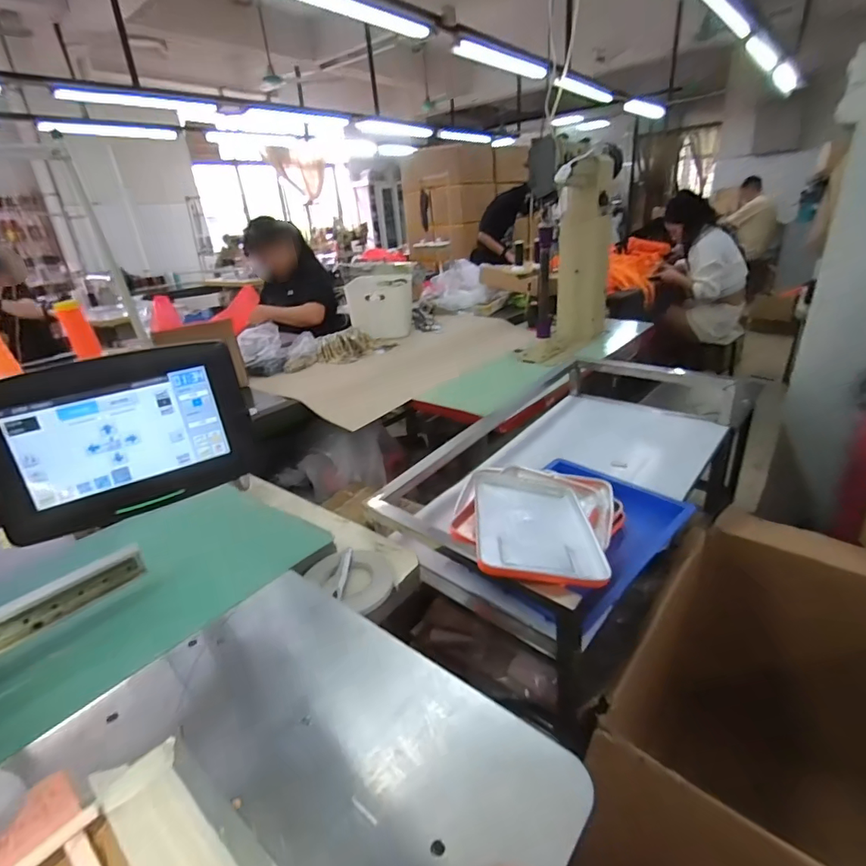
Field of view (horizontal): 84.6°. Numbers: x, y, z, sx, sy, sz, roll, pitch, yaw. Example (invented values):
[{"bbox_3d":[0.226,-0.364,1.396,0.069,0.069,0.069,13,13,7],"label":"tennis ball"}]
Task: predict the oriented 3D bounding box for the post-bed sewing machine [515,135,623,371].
[{"bbox_3d":[0.474,-0.612,1.669,0.184,0.660,0.438,14,30,35],"label":"post-bed sewing machine"}]

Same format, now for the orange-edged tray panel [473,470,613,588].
[{"bbox_3d":[0.156,0.135,0.750,0.176,0.037,0.291,-2,25,5],"label":"orange-edged tray panel"}]

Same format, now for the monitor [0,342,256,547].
[{"bbox_3d":[-0.272,0.002,0.424,0.201,0.134,0.028,-19,28,-29],"label":"monitor"}]

